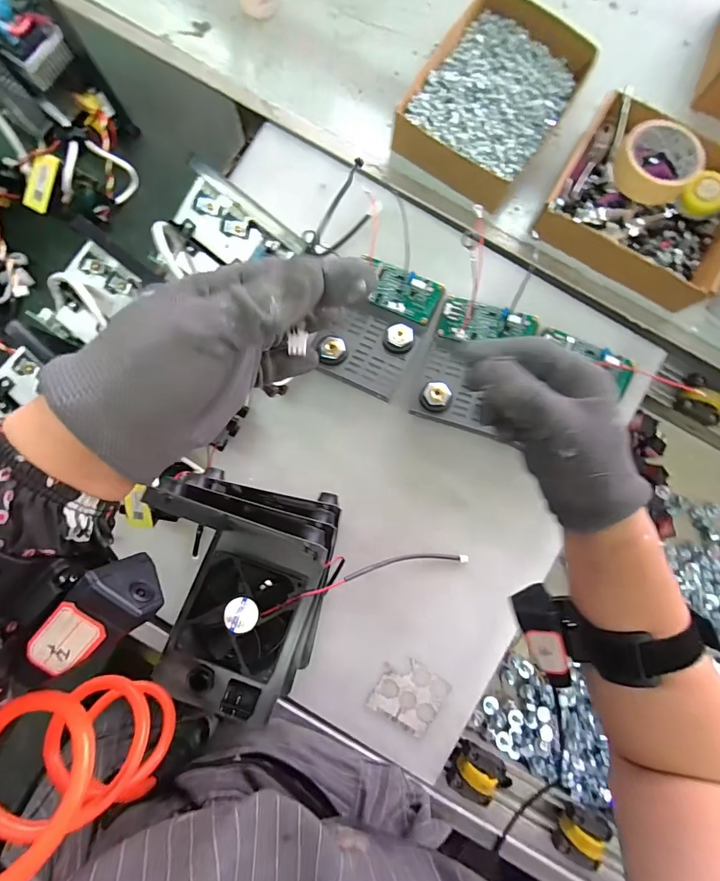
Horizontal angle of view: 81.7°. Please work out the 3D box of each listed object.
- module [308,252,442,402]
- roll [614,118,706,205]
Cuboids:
[{"bbox_3d":[0.019,-0.134,0.496,0.109,0.024,0.152,29,85,1],"label":"module"},{"bbox_3d":[0.355,-0.332,0.502,0.094,0.041,0.077,44,86,4],"label":"roll"}]

